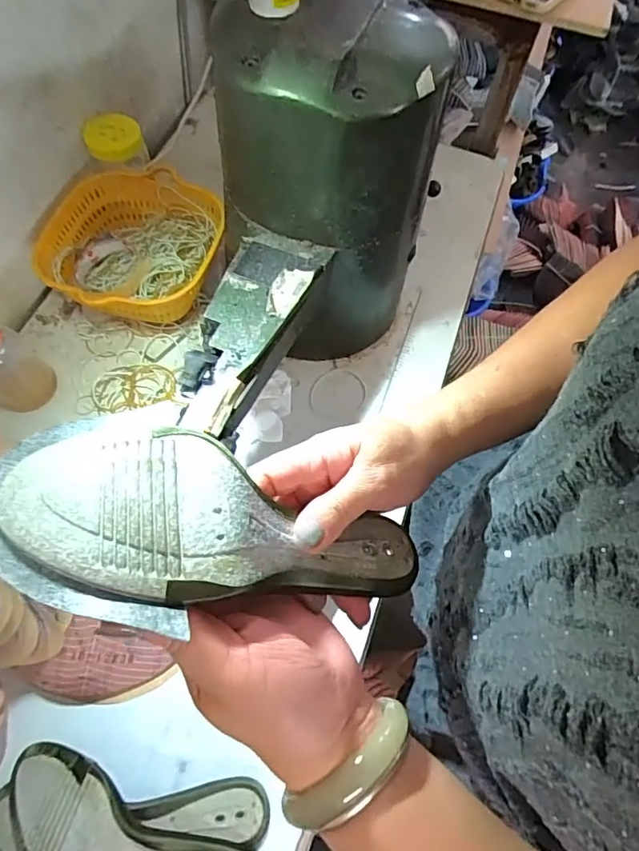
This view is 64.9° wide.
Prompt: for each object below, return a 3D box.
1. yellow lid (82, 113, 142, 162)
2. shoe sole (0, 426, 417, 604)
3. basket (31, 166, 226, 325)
[{"bbox_3d":[-0.267,-0.375,0.649,0.070,0.014,0.056,-28,102,-22],"label":"yellow lid"},{"bbox_3d":[-0.031,0.051,0.258,0.226,0.056,0.082,19,62,-30],"label":"shoe sole"},{"bbox_3d":[-0.241,-0.223,0.644,0.216,0.080,0.222,-4,67,-5],"label":"basket"}]

